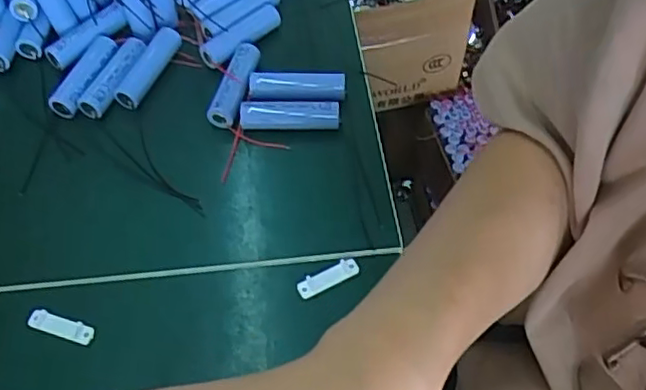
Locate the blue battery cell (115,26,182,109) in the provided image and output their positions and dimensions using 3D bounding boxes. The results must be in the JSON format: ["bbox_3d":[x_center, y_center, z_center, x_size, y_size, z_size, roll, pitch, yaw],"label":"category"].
[{"bbox_3d":[-0.120,-0.088,0.449,0.018,0.022,0.067,18,57,12],"label":"blue battery cell"}]

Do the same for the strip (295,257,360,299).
[{"bbox_3d":[0.003,0.047,0.369,0.037,0.005,0.011,-21,58,-14],"label":"strip"}]

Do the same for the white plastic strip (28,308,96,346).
[{"bbox_3d":[-0.143,0.071,0.353,0.038,0.004,0.010,15,57,10],"label":"white plastic strip"}]

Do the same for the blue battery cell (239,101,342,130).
[{"bbox_3d":[-0.022,-0.052,0.428,0.064,0.020,0.018,-1,56,-1],"label":"blue battery cell"}]

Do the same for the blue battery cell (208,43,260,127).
[{"bbox_3d":[-0.060,-0.075,0.441,0.018,0.019,0.065,11,56,7],"label":"blue battery cell"}]

